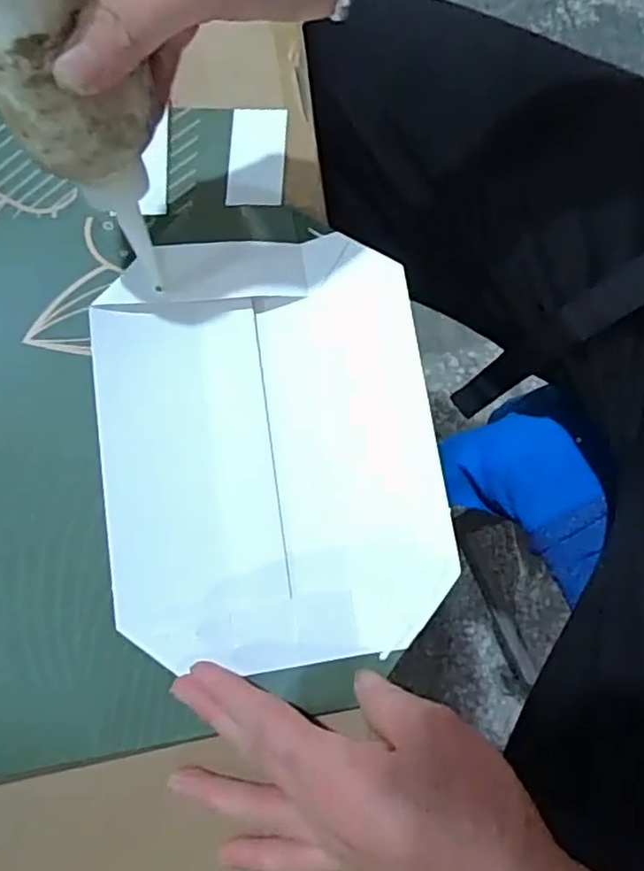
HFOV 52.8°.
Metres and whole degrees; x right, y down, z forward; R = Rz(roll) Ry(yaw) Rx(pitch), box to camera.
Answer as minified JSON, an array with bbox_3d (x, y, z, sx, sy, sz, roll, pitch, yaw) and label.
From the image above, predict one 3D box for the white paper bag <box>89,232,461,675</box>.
[{"bbox_3d":[-0.025,0.003,0.329,0.165,0.037,0.212,-8,76,-2],"label":"white paper bag"}]

